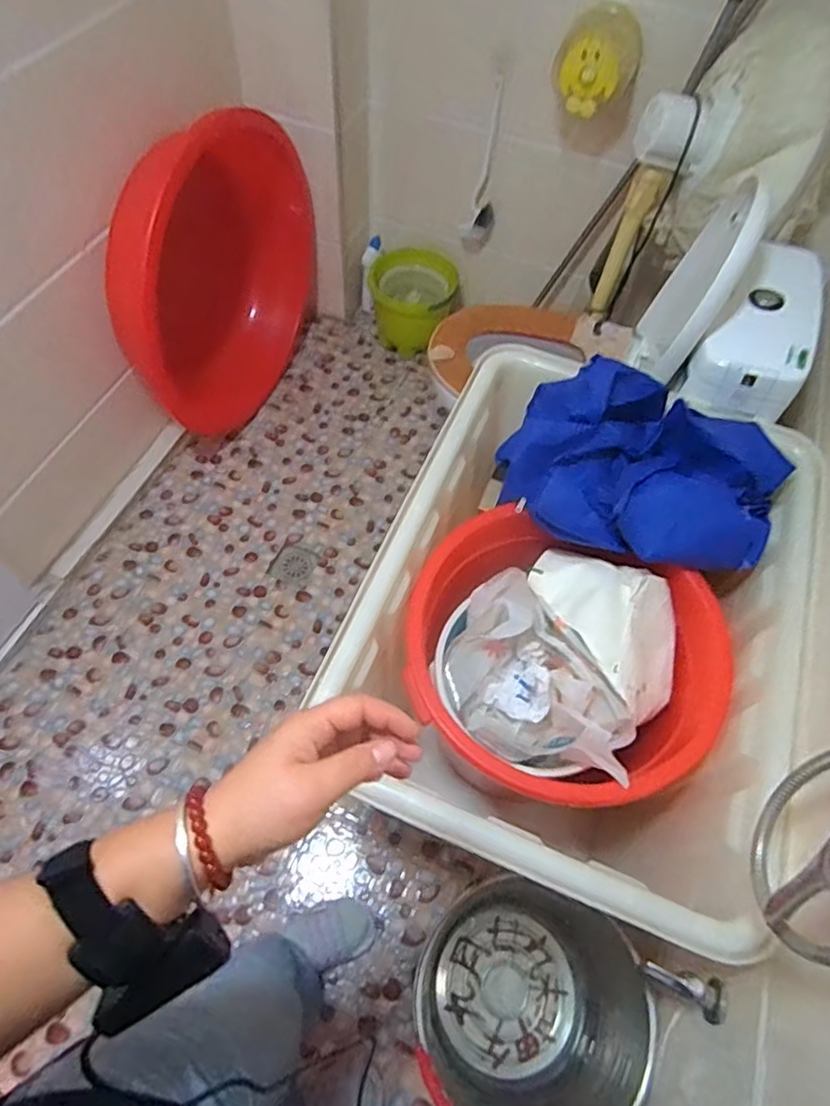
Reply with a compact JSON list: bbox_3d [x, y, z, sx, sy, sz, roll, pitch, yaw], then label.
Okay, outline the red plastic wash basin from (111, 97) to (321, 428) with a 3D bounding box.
[{"bbox_3d":[-0.485,-0.704,1.558,0.205,0.720,0.664,19,61,8],"label":"red plastic wash basin"}]

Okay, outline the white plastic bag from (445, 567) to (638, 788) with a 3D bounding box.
[{"bbox_3d":[0.172,0.221,0.994,0.207,0.135,0.351,-27,65,-17],"label":"white plastic bag"}]

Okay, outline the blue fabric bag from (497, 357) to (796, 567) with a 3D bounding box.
[{"bbox_3d":[0.368,-0.133,1.004,0.431,0.148,0.274,26,62,12],"label":"blue fabric bag"}]

